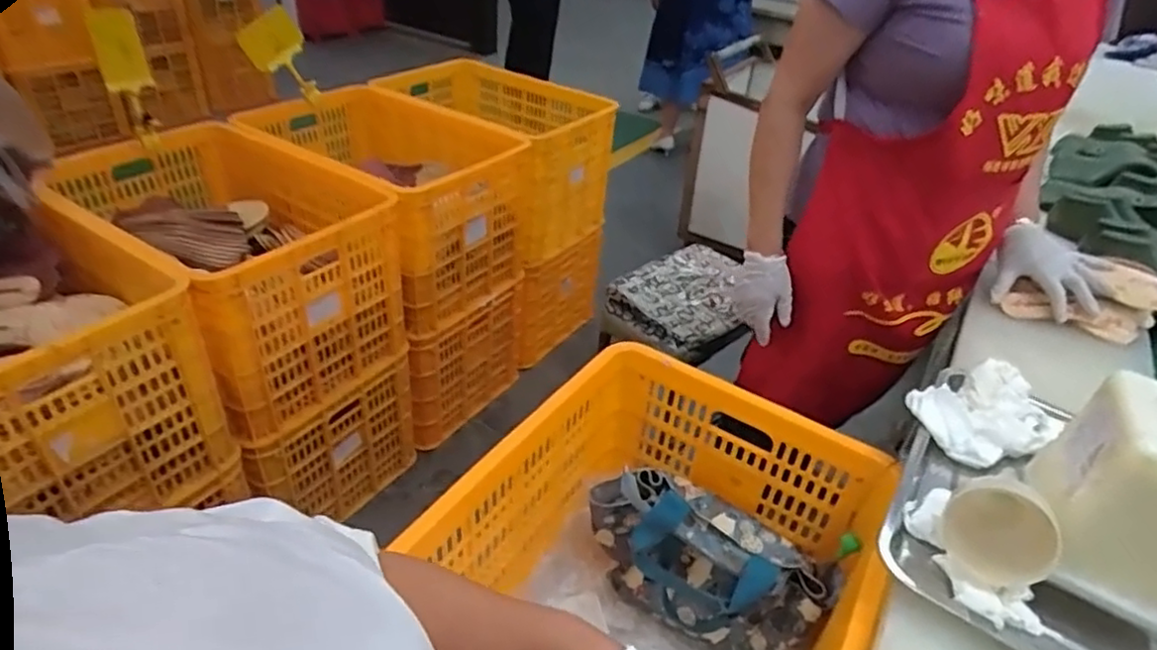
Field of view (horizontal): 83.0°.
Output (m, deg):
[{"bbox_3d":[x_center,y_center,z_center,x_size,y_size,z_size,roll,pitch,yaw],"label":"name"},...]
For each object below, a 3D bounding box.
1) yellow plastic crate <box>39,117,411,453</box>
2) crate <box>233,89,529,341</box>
[{"bbox_3d":[-0.681,-0.137,1.351,0.682,0.369,0.442,26,42,28],"label":"yellow plastic crate"},{"bbox_3d":[-0.487,-0.311,1.611,0.643,0.384,0.432,23,41,25],"label":"crate"}]

